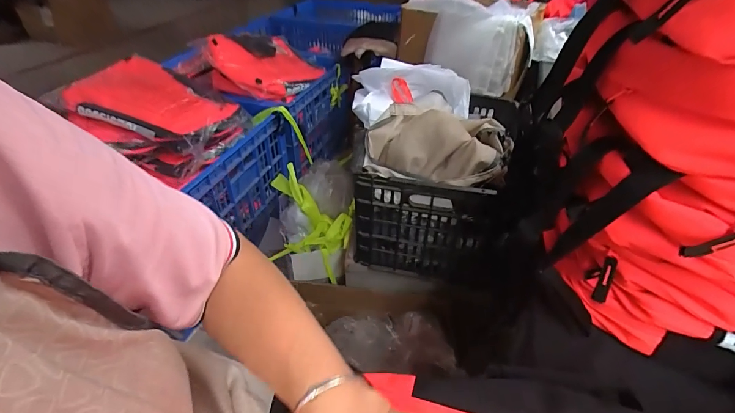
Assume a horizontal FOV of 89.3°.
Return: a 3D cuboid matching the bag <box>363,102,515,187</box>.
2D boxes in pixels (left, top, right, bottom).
[{"bbox_3d":[0.148,-0.130,0.801,0.293,0.098,0.205,15,43,15],"label":"bag"}]

